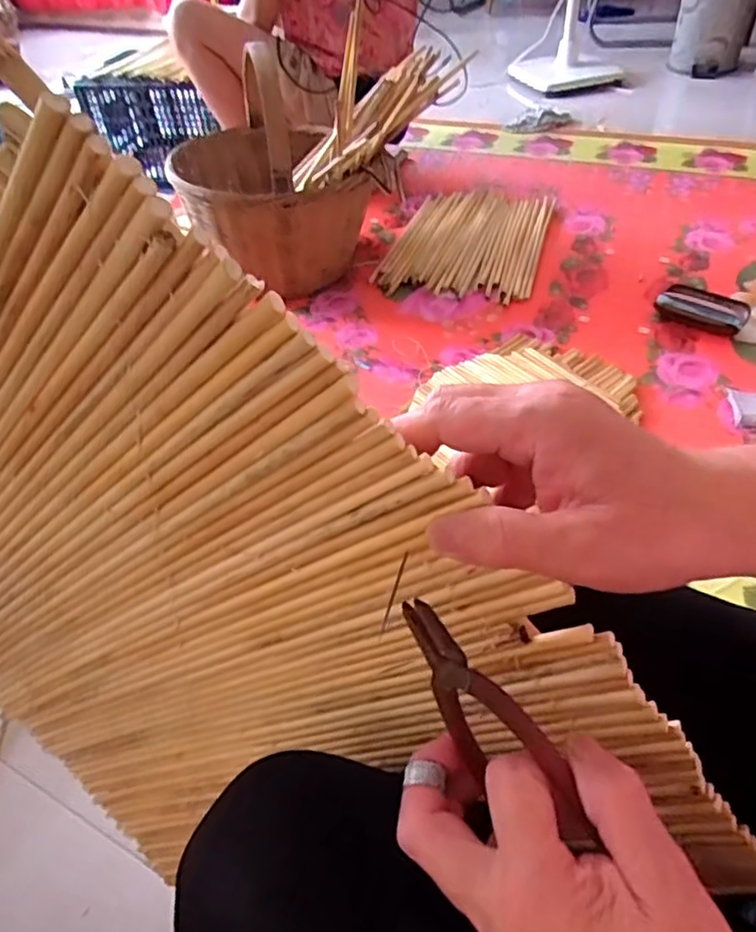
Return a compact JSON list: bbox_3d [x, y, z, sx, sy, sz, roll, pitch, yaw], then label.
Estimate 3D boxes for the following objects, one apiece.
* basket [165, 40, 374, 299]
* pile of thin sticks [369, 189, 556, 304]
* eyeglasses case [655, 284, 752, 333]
[{"bbox_3d":[-0.229,-0.592,1.346,0.366,0.377,0.366,-14,46,-9],"label":"basket"},{"bbox_3d":[0.217,-0.545,1.531,0.348,0.034,0.491,10,52,16],"label":"pile of thin sticks"},{"bbox_3d":[0.622,-0.300,1.240,0.163,0.049,0.084,23,51,26],"label":"eyeglasses case"}]

